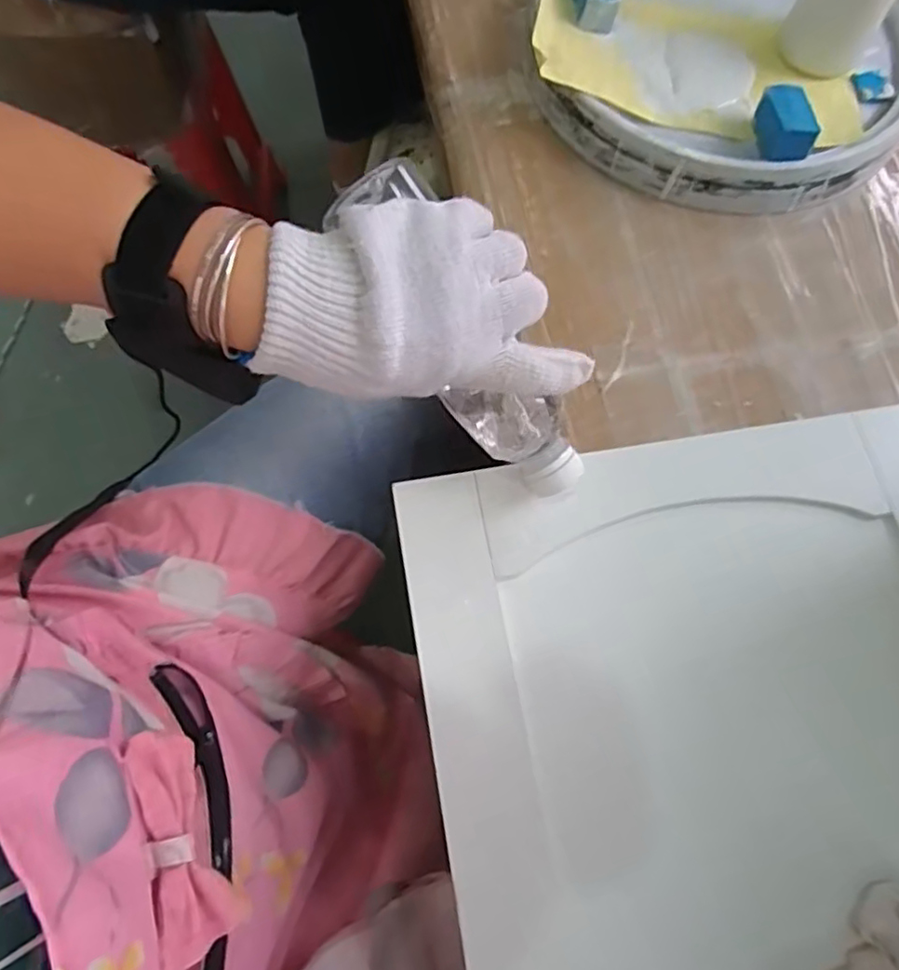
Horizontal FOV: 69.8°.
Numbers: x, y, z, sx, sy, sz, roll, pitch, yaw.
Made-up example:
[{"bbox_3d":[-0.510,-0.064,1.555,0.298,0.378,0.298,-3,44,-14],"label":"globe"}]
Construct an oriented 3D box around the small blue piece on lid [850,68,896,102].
[{"bbox_3d":[0.310,-0.291,0.472,0.028,0.007,0.027,0,70,-1],"label":"small blue piece on lid"}]

